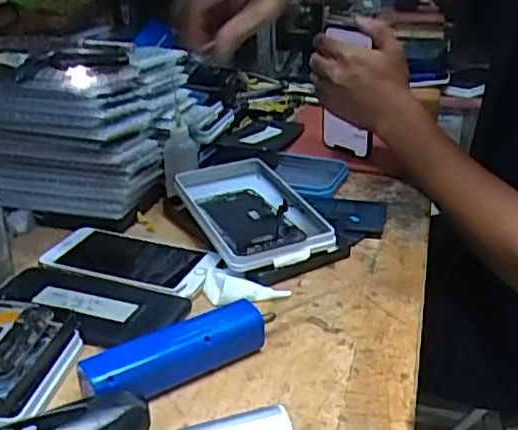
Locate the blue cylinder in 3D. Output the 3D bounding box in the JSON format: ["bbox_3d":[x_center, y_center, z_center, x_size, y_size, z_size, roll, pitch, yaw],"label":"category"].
[{"bbox_3d":[-0.055,0.095,0.450,0.126,0.032,0.028,-17,31,-32],"label":"blue cylinder"}]

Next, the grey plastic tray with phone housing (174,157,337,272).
[{"bbox_3d":[-0.010,-0.010,0.637,0.104,0.026,0.192,-16,31,-18],"label":"grey plastic tray with phone housing"}]

